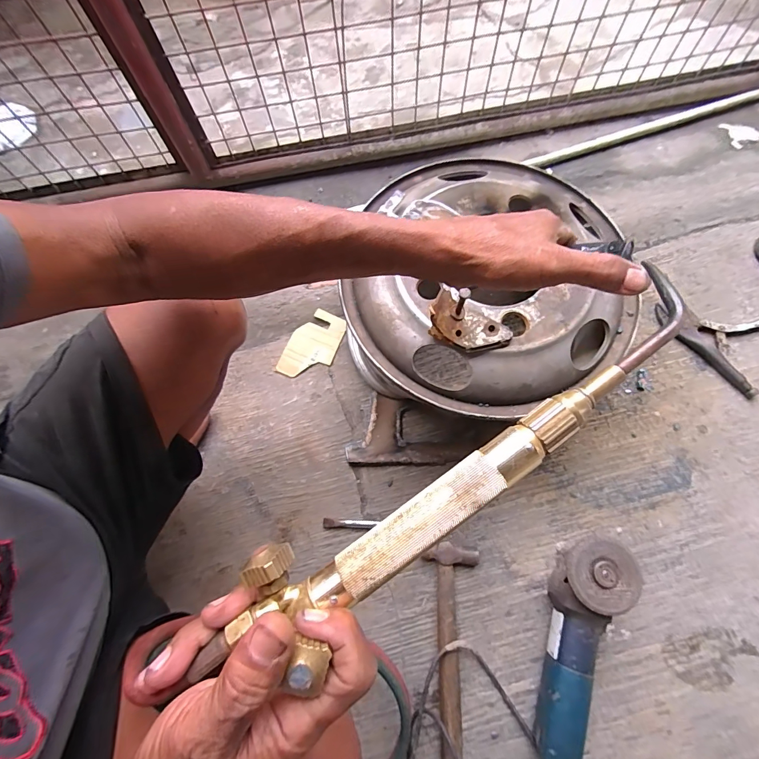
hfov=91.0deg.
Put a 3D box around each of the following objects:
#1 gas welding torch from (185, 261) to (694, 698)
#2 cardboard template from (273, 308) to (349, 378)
[{"bbox_3d":[0.063,0.041,0.207,0.313,0.028,0.058,-35,73,-7],"label":"gas welding torch"},{"bbox_3d":[-0.128,-0.066,0.715,0.093,0.009,0.140,19,72,9],"label":"cardboard template"}]

